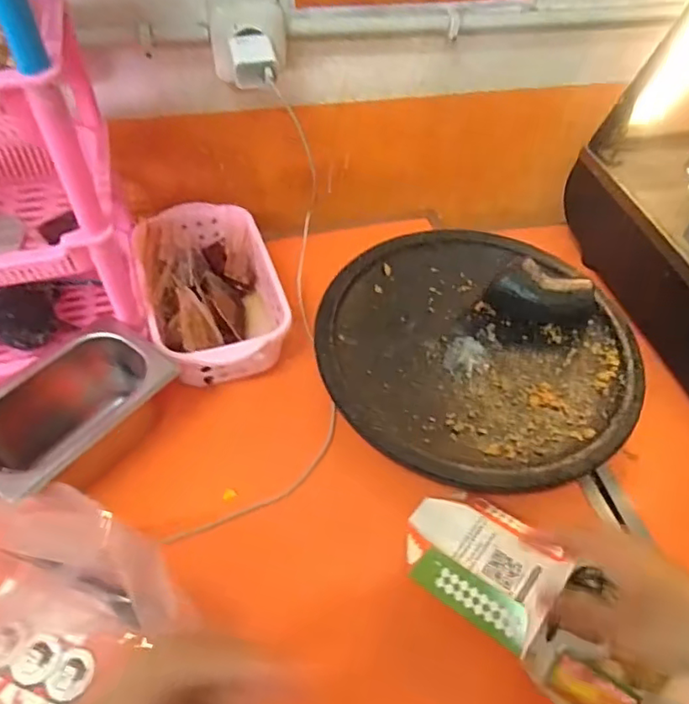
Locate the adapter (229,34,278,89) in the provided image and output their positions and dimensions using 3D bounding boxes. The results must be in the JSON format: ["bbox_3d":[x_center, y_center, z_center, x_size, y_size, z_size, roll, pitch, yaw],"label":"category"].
[{"bbox_3d":[-0.097,-0.310,0.596,0.043,0.040,0.056,-7,53,-9],"label":"adapter"}]

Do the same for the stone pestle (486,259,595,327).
[{"bbox_3d":[0.225,-0.062,0.644,0.115,0.060,0.036,16,53,9],"label":"stone pestle"}]

